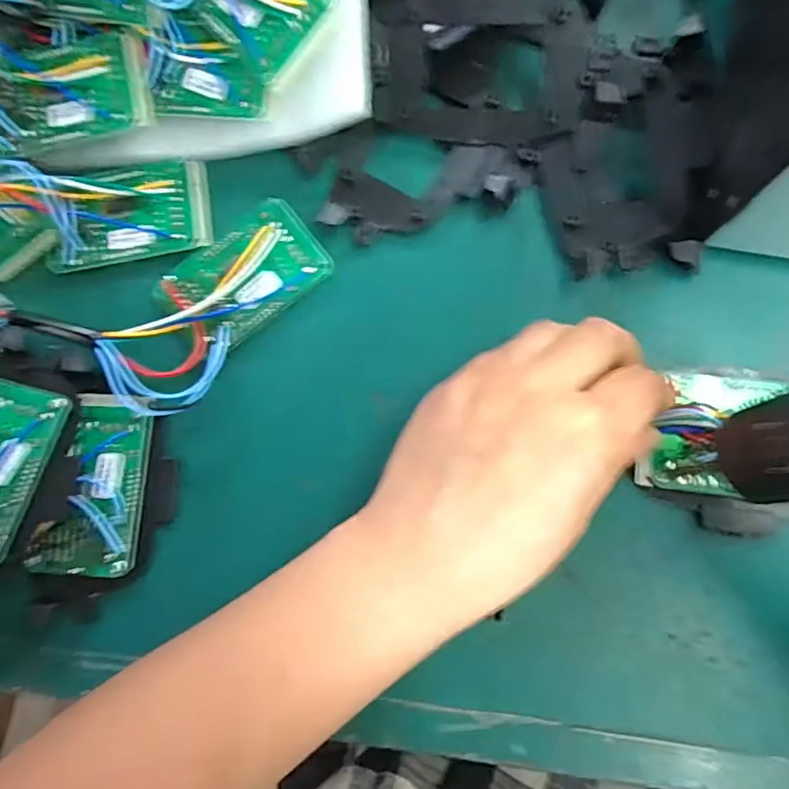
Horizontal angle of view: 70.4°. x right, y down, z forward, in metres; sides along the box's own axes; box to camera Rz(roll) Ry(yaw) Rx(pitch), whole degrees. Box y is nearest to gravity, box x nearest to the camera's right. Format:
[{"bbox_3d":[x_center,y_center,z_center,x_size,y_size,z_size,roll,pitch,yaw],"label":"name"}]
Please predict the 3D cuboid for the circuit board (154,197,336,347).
[{"bbox_3d":[-0.072,-0.057,0.268,0.074,0.009,0.051,-39,80,-2],"label":"circuit board"}]

